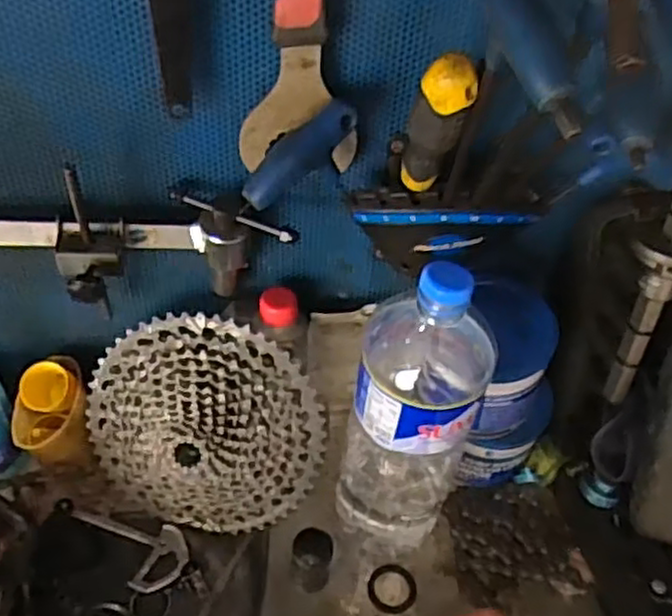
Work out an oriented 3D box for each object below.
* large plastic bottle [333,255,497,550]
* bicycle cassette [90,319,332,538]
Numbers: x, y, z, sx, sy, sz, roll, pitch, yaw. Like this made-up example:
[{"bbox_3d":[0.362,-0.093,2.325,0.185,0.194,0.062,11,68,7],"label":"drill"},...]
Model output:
[{"bbox_3d":[0.060,0.085,0.545,0.098,0.314,0.088,12,49,6],"label":"large plastic bottle"},{"bbox_3d":[-0.110,0.105,0.588,0.197,0.192,0.045,38,18,-6],"label":"bicycle cassette"}]

